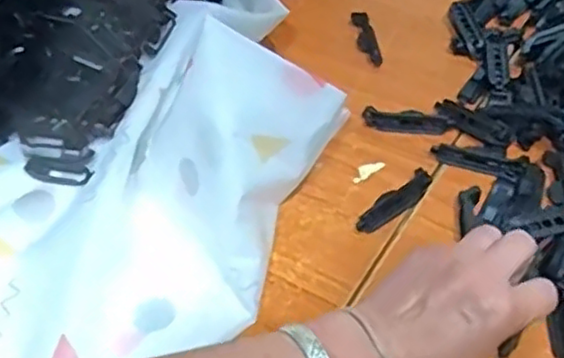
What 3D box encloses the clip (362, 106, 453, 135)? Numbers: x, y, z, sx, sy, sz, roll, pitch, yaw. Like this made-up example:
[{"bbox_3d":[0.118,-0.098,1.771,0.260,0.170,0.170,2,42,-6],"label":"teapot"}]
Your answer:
[{"bbox_3d":[0.106,-0.048,0.584,0.072,0.015,0.015,10,51,13],"label":"clip"}]

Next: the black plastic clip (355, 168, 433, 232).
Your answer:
[{"bbox_3d":[0.088,0.018,0.530,0.075,0.017,0.017,-31,54,-21],"label":"black plastic clip"}]

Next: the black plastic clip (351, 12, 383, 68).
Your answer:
[{"bbox_3d":[0.083,-0.139,0.672,0.018,0.012,0.069,-9,49,-3],"label":"black plastic clip"}]

